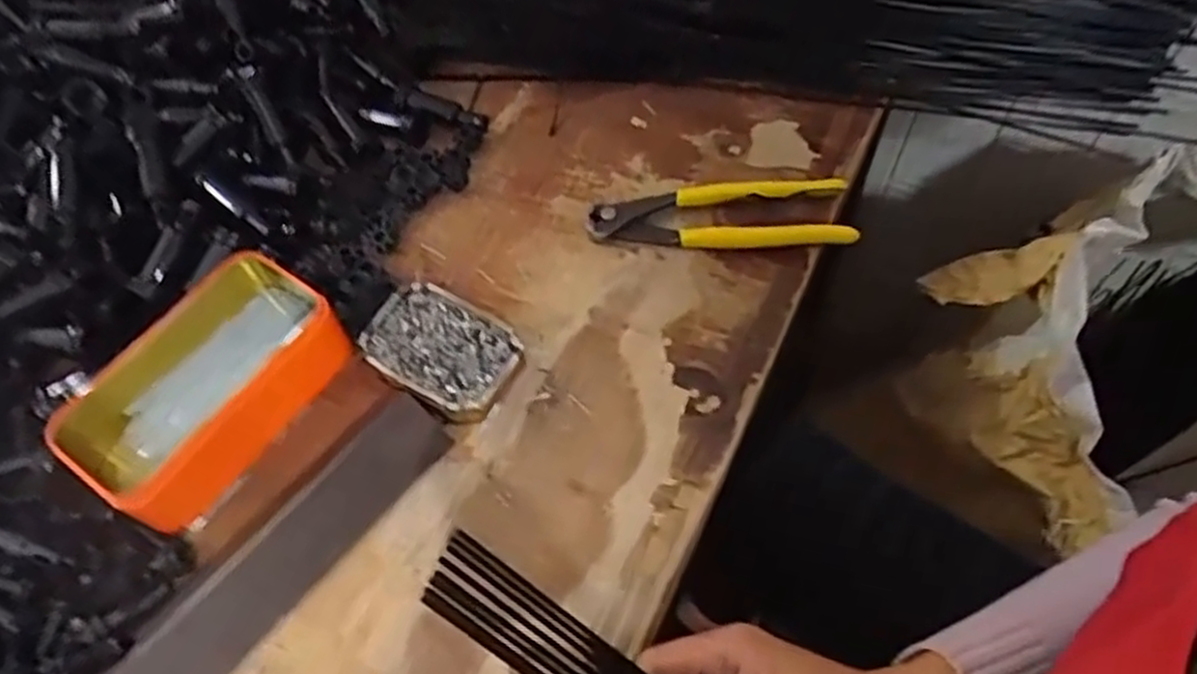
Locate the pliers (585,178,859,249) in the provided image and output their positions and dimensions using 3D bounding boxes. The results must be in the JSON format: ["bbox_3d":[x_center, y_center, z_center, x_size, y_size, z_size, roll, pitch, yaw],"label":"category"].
[{"bbox_3d":[0.077,-0.076,0.491,0.164,0.016,0.048,-4,58,1],"label":"pliers"}]

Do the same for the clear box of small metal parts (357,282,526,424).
[{"bbox_3d":[-0.089,0.009,0.442,0.090,0.020,0.062,30,65,20],"label":"clear box of small metal parts"}]

